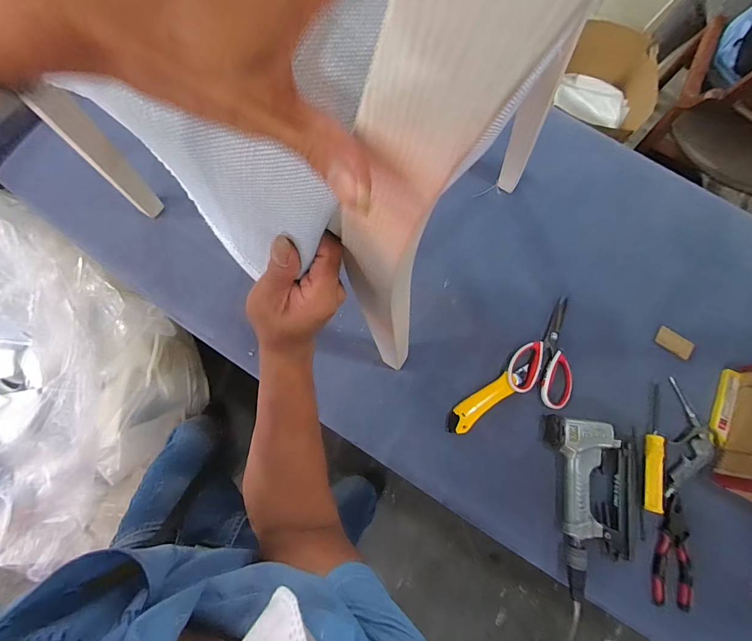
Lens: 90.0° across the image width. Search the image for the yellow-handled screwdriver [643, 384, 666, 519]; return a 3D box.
[{"bbox_3d":[0.441,0.195,0.586,0.027,0.028,0.194,18,76,1],"label":"yellow-handled screwdriver"}]

